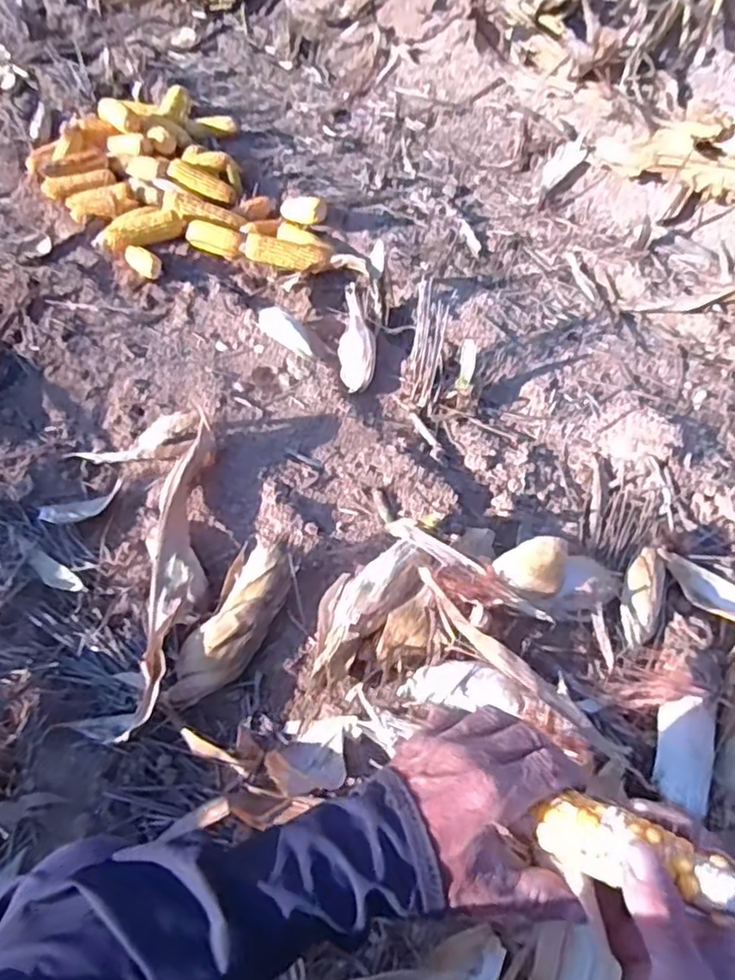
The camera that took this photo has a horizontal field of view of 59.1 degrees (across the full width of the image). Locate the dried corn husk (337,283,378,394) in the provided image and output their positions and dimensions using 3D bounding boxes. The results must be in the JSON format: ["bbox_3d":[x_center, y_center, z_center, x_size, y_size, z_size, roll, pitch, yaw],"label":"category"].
[{"bbox_3d":[-0.019,-0.288,1.228,0.072,0.062,0.227,2,52,0],"label":"dried corn husk"}]

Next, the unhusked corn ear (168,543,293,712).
[{"bbox_3d":[-0.176,0.177,0.861,0.076,0.055,0.245,28,76,18],"label":"unhusked corn ear"}]

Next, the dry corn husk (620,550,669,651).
[{"bbox_3d":[0.378,0.152,0.896,0.051,0.036,0.146,13,71,25],"label":"dry corn husk"}]

